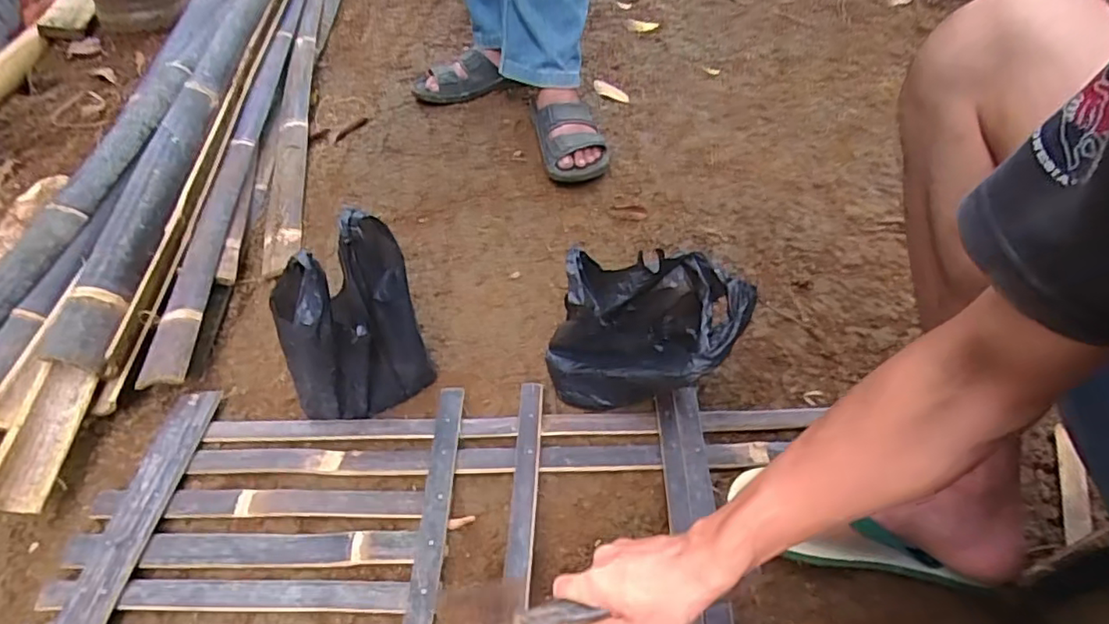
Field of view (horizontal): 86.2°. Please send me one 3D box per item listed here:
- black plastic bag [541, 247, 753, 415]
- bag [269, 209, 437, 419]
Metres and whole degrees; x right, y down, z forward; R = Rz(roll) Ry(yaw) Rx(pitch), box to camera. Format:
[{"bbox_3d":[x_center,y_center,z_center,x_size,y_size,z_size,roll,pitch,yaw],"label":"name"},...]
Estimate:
[{"bbox_3d":[0.106,0.020,0.697,0.213,0.185,0.142,15,49,16],"label":"black plastic bag"},{"bbox_3d":[-0.225,0.023,0.669,0.165,0.241,0.068,-31,53,-24],"label":"bag"}]

